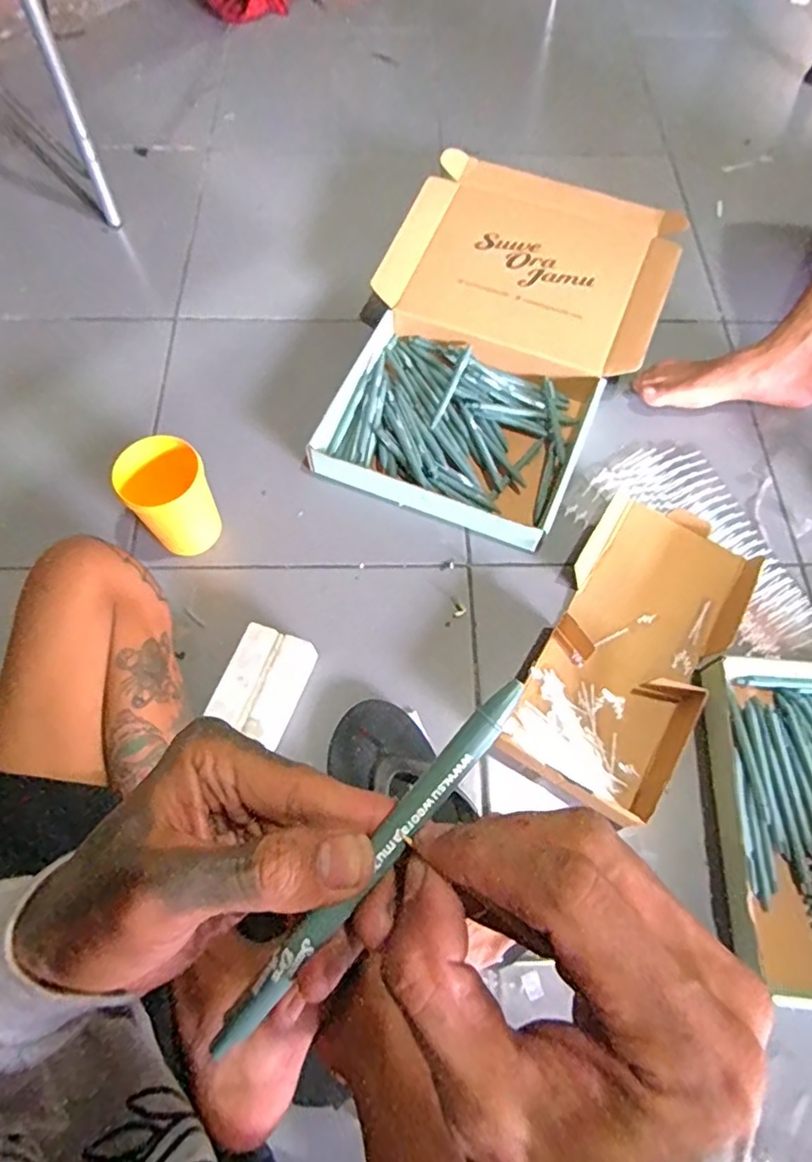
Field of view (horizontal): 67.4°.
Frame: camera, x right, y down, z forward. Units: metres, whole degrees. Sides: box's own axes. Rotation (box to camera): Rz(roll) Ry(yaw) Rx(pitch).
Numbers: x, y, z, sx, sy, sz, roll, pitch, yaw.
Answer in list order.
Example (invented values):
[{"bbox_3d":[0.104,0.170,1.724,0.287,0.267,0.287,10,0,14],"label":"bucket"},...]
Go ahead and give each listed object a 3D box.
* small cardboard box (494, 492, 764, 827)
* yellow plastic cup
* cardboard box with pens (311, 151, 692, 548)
[{"bbox_3d":[0.255,0.065,0.679,0.186,0.046,0.369,30,72,12],"label":"small cardboard box"},{"bbox_3d":[-0.259,-0.091,0.691,0.086,0.125,0.083,0,69,1],"label":"yellow plastic cup"},{"bbox_3d":[0.124,-0.331,0.818,0.371,0.066,0.550,21,71,9],"label":"cardboard box with pens"}]

